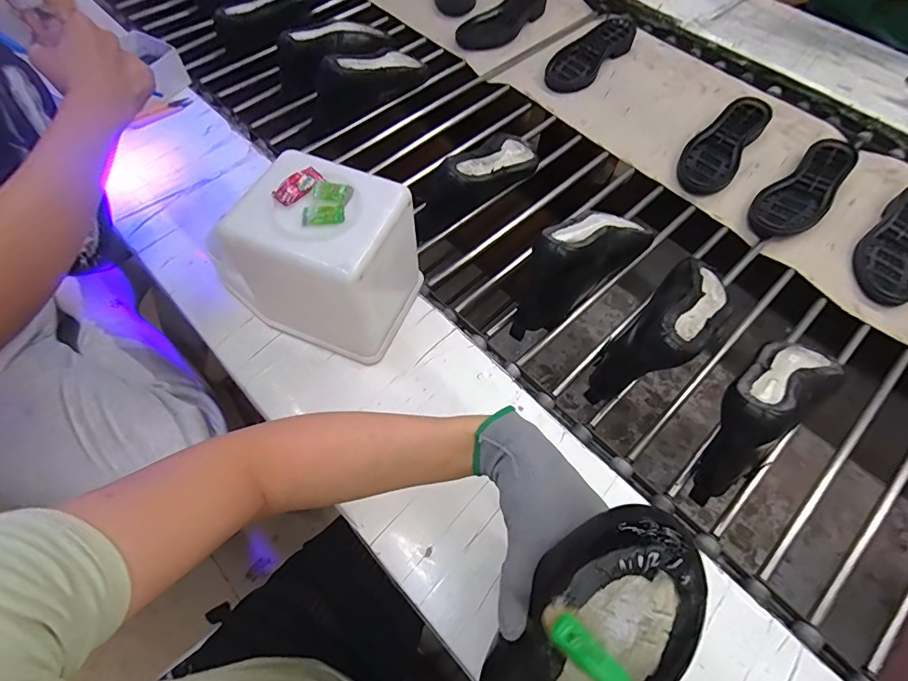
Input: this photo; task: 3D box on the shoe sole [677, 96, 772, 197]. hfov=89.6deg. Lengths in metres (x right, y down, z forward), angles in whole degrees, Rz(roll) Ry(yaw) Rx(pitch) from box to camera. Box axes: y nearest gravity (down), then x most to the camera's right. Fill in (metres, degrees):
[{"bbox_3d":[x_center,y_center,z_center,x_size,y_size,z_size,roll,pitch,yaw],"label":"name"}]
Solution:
[{"bbox_3d":[0.460,-0.334,0.778,0.084,0.027,0.244,36,65,18],"label":"shoe sole"}]

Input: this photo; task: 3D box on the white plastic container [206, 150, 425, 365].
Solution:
[{"bbox_3d":[-0.131,-0.086,0.493,0.146,0.158,0.126,17,60,8],"label":"white plastic container"}]

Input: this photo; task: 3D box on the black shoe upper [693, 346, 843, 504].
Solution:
[{"bbox_3d":[0.344,0.073,0.515,0.226,0.118,0.071,-37,67,-21],"label":"black shoe upper"}]

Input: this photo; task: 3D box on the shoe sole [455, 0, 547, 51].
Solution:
[{"bbox_3d":[0.102,-0.670,0.948,0.100,0.027,0.250,39,66,20],"label":"shoe sole"}]

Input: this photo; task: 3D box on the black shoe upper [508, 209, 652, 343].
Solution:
[{"bbox_3d":[0.161,-0.109,0.601,0.236,0.123,0.082,-35,66,-20],"label":"black shoe upper"}]

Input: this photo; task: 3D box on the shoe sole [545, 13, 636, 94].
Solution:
[{"bbox_3d":[0.279,-0.581,0.900,0.091,0.032,0.290,37,65,19],"label":"shoe sole"}]

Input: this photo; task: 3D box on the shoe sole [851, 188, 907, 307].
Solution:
[{"bbox_3d":[0.676,-0.150,0.684,0.089,0.025,0.249,38,65,19],"label":"shoe sole"}]

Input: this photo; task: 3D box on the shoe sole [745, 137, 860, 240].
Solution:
[{"bbox_3d":[0.566,-0.242,0.733,0.254,0.023,0.086,-36,67,-21],"label":"shoe sole"}]

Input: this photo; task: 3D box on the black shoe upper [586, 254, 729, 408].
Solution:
[{"bbox_3d":[0.259,-0.016,0.555,0.082,0.124,0.225,40,66,20],"label":"black shoe upper"}]

